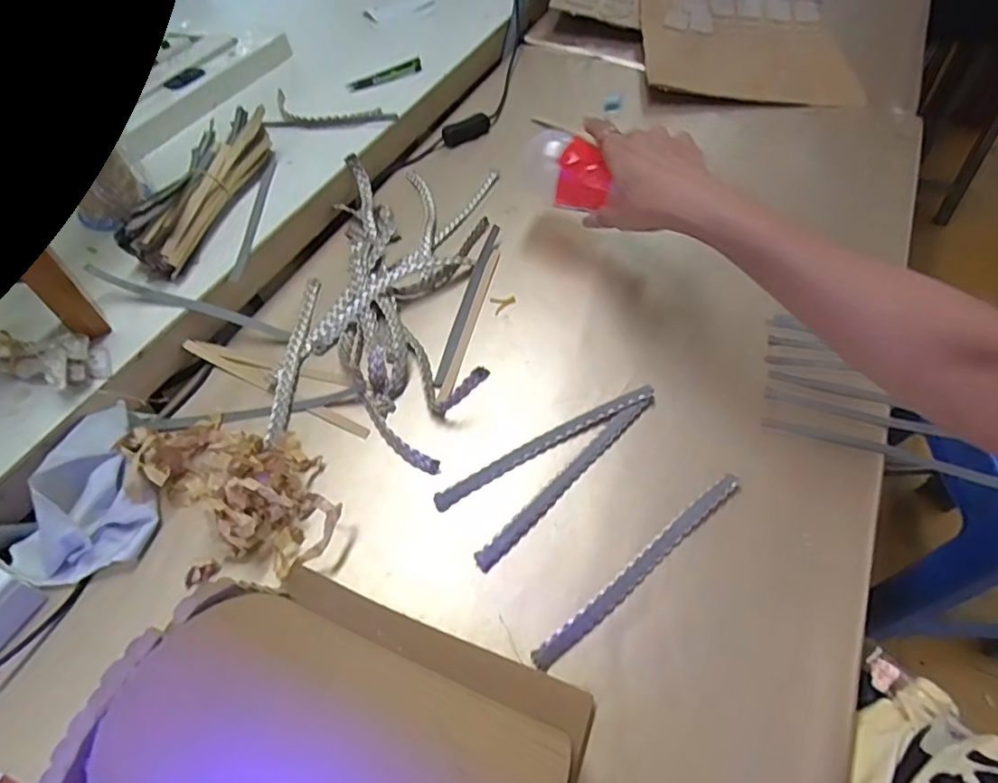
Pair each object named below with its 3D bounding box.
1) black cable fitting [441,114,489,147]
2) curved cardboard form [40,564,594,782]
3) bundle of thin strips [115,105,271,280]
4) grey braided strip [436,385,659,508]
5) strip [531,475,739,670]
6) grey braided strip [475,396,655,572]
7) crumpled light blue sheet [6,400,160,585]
[{"bbox_3d":[-0.039,-0.310,0.666,0.059,0.023,0.022,-21,58,-14],"label":"black cable fitting"},{"bbox_3d":[-0.067,0.178,0.271,0.207,0.107,0.150,19,58,14],"label":"curved cardboard form"},{"bbox_3d":[-0.282,-0.196,0.534,0.064,0.052,0.207,4,55,4],"label":"bundle of thin strips"},{"bbox_3d":[0.037,0.039,0.426,0.190,0.012,0.013,-25,59,-16],"label":"grey braided strip"},{"bbox_3d":[0.097,0.116,0.373,0.189,0.008,0.011,-34,61,-21],"label":"strip"},{"bbox_3d":[0.052,0.061,0.412,0.184,0.009,0.012,-39,64,-23],"label":"grey braided strip"},{"bbox_3d":[-0.283,0.065,0.394,0.086,0.044,0.129,13,57,10],"label":"crumpled light blue sheet"}]

